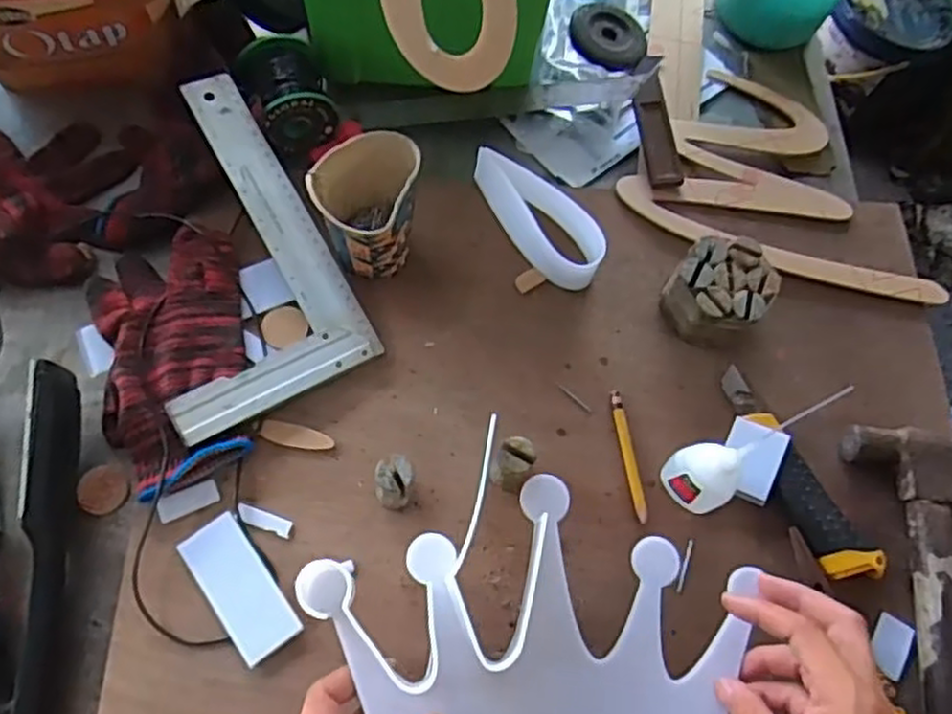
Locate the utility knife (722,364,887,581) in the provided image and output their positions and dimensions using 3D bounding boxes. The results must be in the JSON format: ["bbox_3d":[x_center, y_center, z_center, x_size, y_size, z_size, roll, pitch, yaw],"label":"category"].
[{"bbox_3d":[0.226,0.081,0.523,0.036,0.015,0.167,-23,74,-13],"label":"utility knife"}]

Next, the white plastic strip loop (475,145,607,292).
[{"bbox_3d":[0.045,-0.110,0.581,0.045,0.045,0.132,-40,77,-18],"label":"white plastic strip loop"}]

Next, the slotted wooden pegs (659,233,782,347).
[{"bbox_3d":[0.185,-0.049,0.563,0.069,0.053,0.071,2,70,-5],"label":"slotted wooden pegs"}]

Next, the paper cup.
[{"bbox_3d":[-0.079,-0.105,0.536,0.074,0.094,0.088,4,69,-4],"label":"paper cup"}]

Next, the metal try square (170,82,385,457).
[{"bbox_3d":[-0.191,-0.082,0.536,0.148,0.009,0.253,-27,81,-20],"label":"metal try square"}]

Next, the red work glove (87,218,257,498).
[{"bbox_3d":[-0.218,-0.003,0.524,0.104,0.029,0.196,-10,71,-9],"label":"red work glove"}]

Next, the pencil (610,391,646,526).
[{"bbox_3d":[0.111,0.069,0.529,0.010,0.004,0.097,-6,71,-8],"label":"pencil"}]

